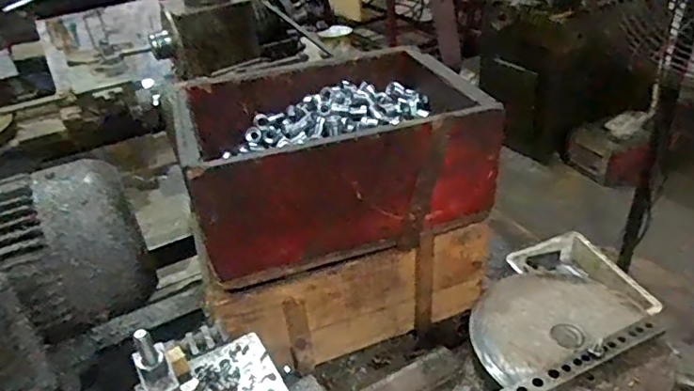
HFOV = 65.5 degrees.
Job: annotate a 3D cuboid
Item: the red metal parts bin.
[{"bbox_3d":[-0.021,-0.059,0.687,0.343,0.155,0.241,-15,34,-13],"label":"red metal parts bin"}]

